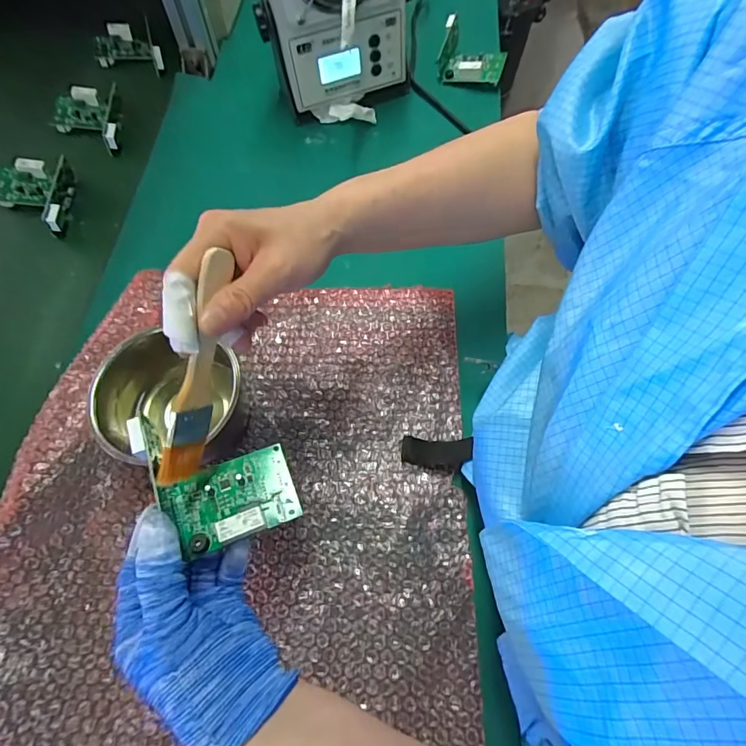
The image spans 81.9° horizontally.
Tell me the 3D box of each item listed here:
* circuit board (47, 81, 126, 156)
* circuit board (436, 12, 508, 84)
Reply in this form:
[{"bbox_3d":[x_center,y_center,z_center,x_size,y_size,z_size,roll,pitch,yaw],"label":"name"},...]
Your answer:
[{"bbox_3d":[-0.390,-0.345,0.588,0.090,0.033,0.102,-6,66,-3],"label":"circuit board"},{"bbox_3d":[0.139,-0.444,0.608,0.093,0.044,0.100,14,67,6],"label":"circuit board"}]

